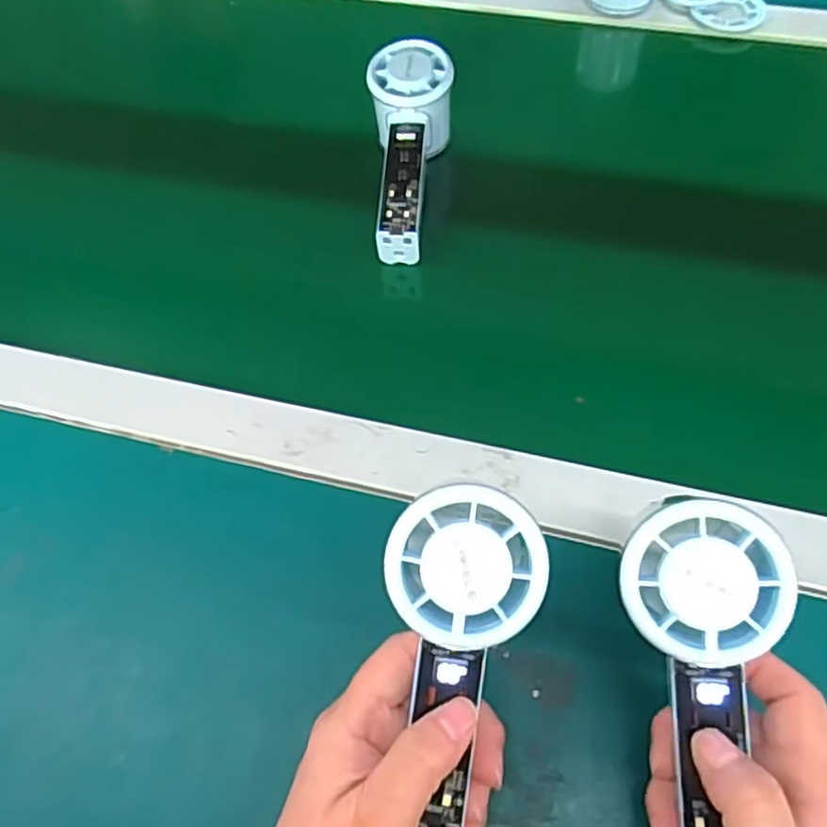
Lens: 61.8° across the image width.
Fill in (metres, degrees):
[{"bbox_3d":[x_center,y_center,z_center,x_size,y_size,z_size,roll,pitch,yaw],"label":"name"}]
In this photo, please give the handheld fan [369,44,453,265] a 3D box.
[{"bbox_3d":[-0.005,-0.176,0.473,0.053,0.055,0.156,4,74,5],"label":"handheld fan"}]

